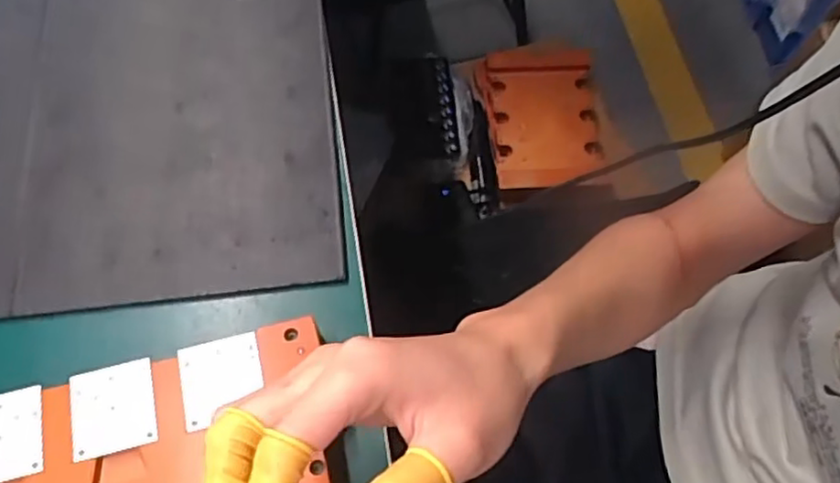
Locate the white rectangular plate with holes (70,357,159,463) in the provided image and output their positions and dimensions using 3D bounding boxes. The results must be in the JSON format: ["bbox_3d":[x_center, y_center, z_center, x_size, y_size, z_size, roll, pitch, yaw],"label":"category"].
[{"bbox_3d":[-0.170,0.092,0.370,0.044,0.004,0.047,-13,66,-8],"label":"white rectangular plate with holes"}]

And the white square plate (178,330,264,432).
[{"bbox_3d":[-0.112,0.077,0.379,0.045,0.004,0.046,-14,66,-8],"label":"white square plate"}]

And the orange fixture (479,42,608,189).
[{"bbox_3d":[0.201,-0.212,1.085,0.179,0.033,0.281,-5,65,-4],"label":"orange fixture"}]

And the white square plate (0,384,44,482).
[{"bbox_3d":[-0.228,0.106,0.363,0.044,0.004,0.047,-12,66,-7],"label":"white square plate"}]

